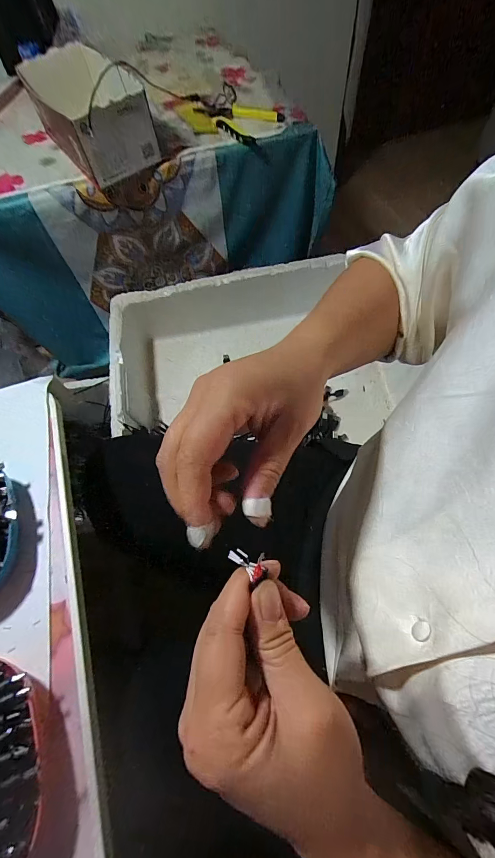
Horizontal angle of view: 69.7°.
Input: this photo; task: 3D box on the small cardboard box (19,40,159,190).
[{"bbox_3d":[-0.261,-0.531,0.599,0.141,0.100,0.250,-32,65,-14],"label":"small cardboard box"}]

